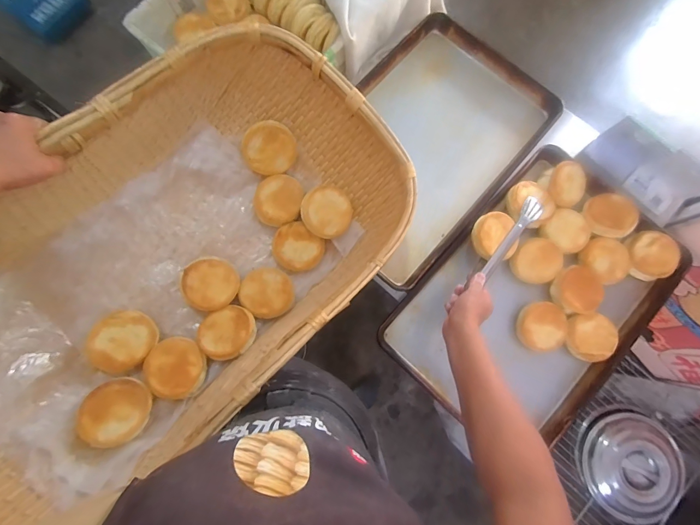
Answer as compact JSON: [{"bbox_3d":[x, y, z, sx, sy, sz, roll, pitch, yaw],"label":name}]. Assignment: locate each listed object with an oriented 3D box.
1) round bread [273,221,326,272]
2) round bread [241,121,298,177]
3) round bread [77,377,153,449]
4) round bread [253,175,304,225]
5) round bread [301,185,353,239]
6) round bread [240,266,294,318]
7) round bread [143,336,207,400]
[{"bbox_3d":[-0.105,-0.030,0.711,0.095,0.032,0.095,0,90,-1],"label":"round bread"},{"bbox_3d":[-0.155,-0.220,0.683,0.099,0.021,0.097,-7,123,-11],"label":"round bread"},{"bbox_3d":[-0.372,0.237,0.559,0.095,0.023,0.099,24,65,-21],"label":"round bread"},{"bbox_3d":[-0.144,-0.123,0.705,0.088,0.028,0.103,15,78,-19],"label":"round bread"},{"bbox_3d":[-0.047,-0.100,0.698,0.099,0.035,0.099,-2,96,-16],"label":"round bread"},{"bbox_3d":[-0.158,0.057,0.672,0.095,0.022,0.100,0,77,1],"label":"round bread"},{"bbox_3d":[-0.302,0.184,0.612,0.098,0.018,0.098,5,73,-15],"label":"round bread"}]

